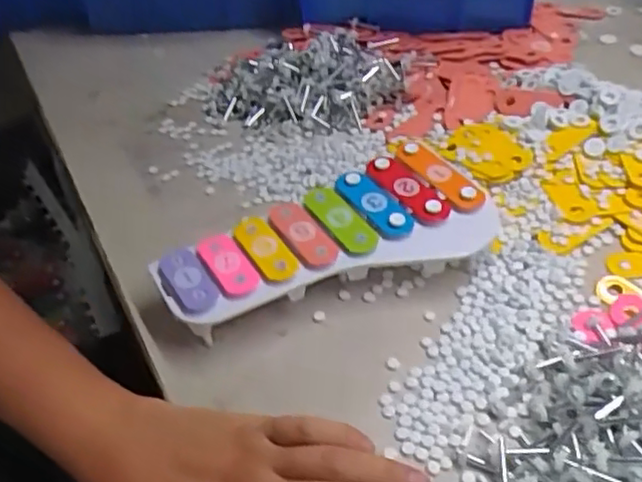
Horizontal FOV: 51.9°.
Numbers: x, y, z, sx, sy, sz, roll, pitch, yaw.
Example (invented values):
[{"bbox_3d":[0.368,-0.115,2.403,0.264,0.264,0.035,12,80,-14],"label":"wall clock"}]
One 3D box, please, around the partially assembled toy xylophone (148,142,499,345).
[{"bbox_3d":[0.004,0.005,0.452,0.225,0.035,0.111,-22,48,-14],"label":"partially assembled toy xylophone"}]

